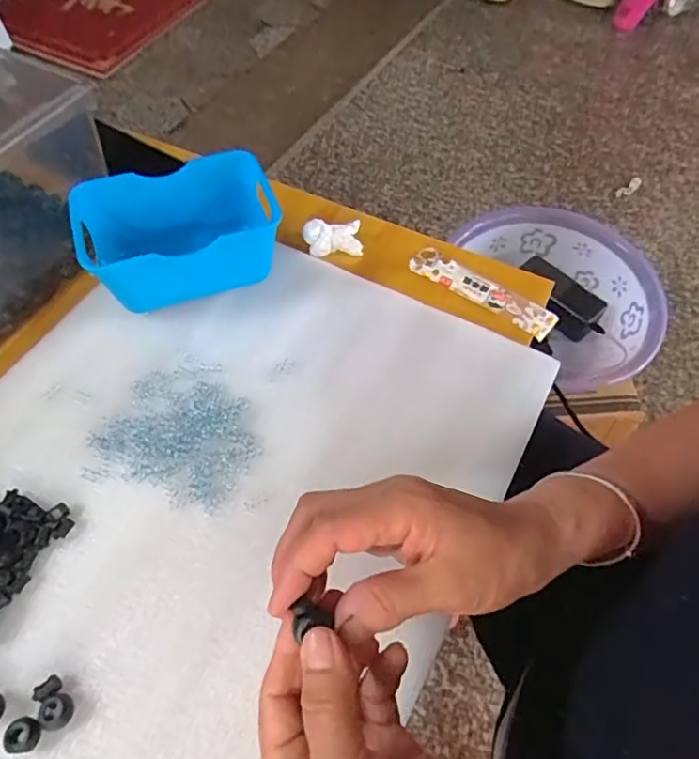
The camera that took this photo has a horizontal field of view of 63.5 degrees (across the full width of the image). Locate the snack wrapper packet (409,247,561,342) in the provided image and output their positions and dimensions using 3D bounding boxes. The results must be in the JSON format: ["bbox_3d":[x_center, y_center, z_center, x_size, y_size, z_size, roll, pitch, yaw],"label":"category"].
[{"bbox_3d":[0.113,-0.079,0.485,0.134,0.006,0.029,32,63,18],"label":"snack wrapper packet"}]

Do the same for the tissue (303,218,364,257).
[{"bbox_3d":[-0.015,-0.129,0.510,0.052,0.019,0.029,-3,58,-2],"label":"tissue"}]

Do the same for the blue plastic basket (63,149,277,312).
[{"bbox_3d":[-0.136,-0.119,0.466,0.154,0.064,0.101,-16,60,-10],"label":"blue plastic basket"}]

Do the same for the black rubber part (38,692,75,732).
[{"bbox_3d":[-0.165,0.187,0.318,0.016,0.010,0.018,9,59,5],"label":"black rubber part"}]

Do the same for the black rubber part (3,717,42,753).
[{"bbox_3d":[-0.179,0.196,0.311,0.017,0.013,0.017,0,58,0],"label":"black rubber part"}]

